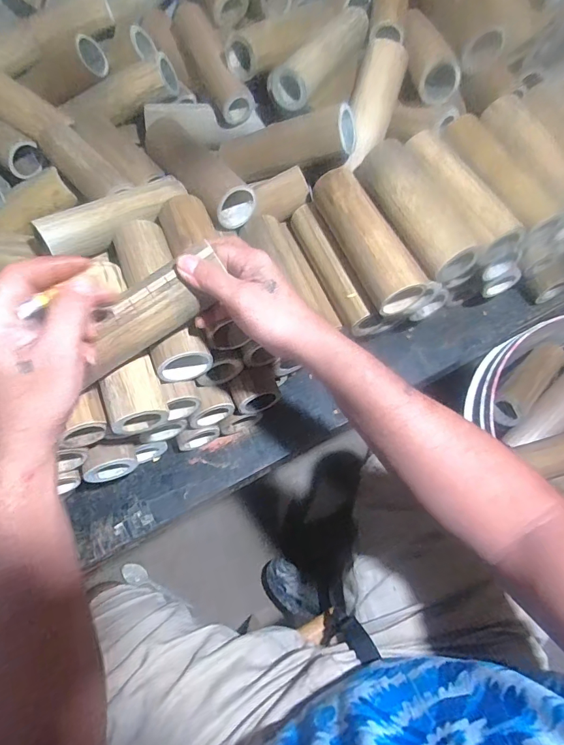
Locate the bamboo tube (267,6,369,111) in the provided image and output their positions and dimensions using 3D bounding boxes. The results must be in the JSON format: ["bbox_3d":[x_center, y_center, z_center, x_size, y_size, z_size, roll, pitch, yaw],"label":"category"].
[{"bbox_3d":[0.053,-0.418,0.559,0.061,0.047,0.175,30,70,15],"label":"bamboo tube"}]

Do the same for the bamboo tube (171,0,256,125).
[{"bbox_3d":[-0.101,-0.445,0.605,0.051,0.053,0.190,-25,77,-9],"label":"bamboo tube"}]

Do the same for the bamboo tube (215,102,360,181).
[{"bbox_3d":[0.002,-0.294,0.552,0.175,0.054,0.050,-1,62,28],"label":"bamboo tube"}]

